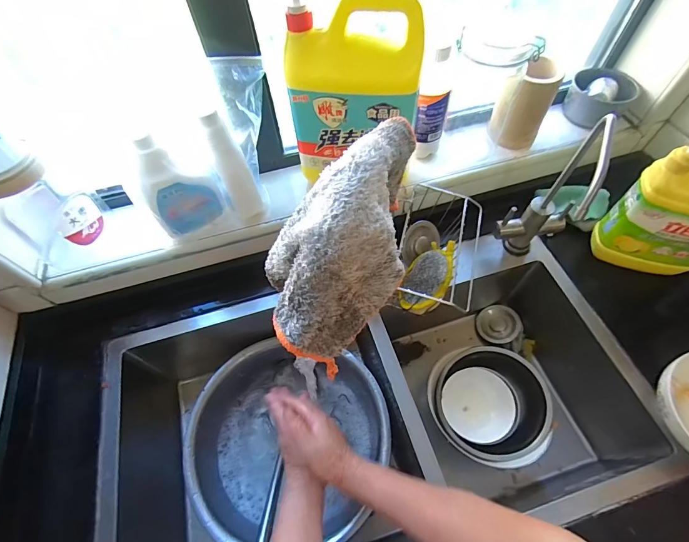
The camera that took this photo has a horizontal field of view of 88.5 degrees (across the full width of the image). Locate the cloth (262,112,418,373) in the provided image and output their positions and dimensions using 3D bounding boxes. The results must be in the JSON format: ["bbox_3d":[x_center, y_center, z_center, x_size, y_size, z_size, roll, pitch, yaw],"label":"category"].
[{"bbox_3d":[0.013,-0.031,0.294,0.081,0.098,0.209,24,65,12],"label":"cloth"}]

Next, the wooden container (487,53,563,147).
[{"bbox_3d":[0.304,-0.280,0.596,0.077,0.127,0.092,30,66,15],"label":"wooden container"}]

